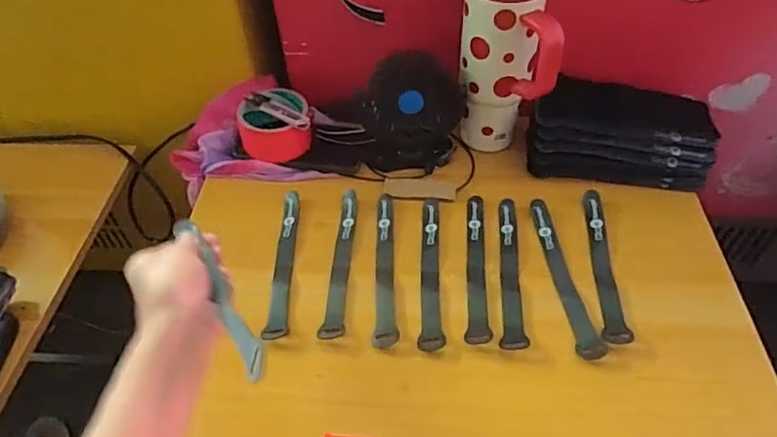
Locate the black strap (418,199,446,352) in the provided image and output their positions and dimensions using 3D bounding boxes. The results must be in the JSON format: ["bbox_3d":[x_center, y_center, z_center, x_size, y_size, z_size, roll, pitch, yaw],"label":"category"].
[{"bbox_3d":[0.046,0.050,0.574,0.024,0.006,0.192,1,49,5],"label":"black strap"}]

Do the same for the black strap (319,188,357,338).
[{"bbox_3d":[-0.049,0.041,0.586,0.022,0.005,0.196,1,49,5],"label":"black strap"}]

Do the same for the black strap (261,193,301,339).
[{"bbox_3d":[-0.112,0.044,0.585,0.023,0.007,0.190,-3,49,2],"label":"black strap"}]

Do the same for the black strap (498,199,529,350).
[{"bbox_3d":[0.130,0.051,0.569,0.024,0.005,0.187,3,49,7],"label":"black strap"}]

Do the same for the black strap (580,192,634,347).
[{"bbox_3d":[0.226,0.043,0.568,0.024,0.008,0.195,3,49,7],"label":"black strap"}]

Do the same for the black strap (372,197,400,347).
[{"bbox_3d":[-0.001,0.047,0.578,0.023,0.004,0.194,-1,49,3],"label":"black strap"}]

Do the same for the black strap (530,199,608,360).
[{"bbox_3d":[0.181,0.056,0.564,0.023,0.009,0.191,-6,49,-1],"label":"black strap"}]

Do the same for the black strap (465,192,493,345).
[{"bbox_3d":[0.095,0.048,0.576,0.023,0.006,0.188,3,49,7],"label":"black strap"}]

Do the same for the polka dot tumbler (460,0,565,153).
[{"bbox_3d":[0.134,-0.176,0.620,0.102,0.212,0.107,4,49,8],"label":"polka dot tumbler"}]

